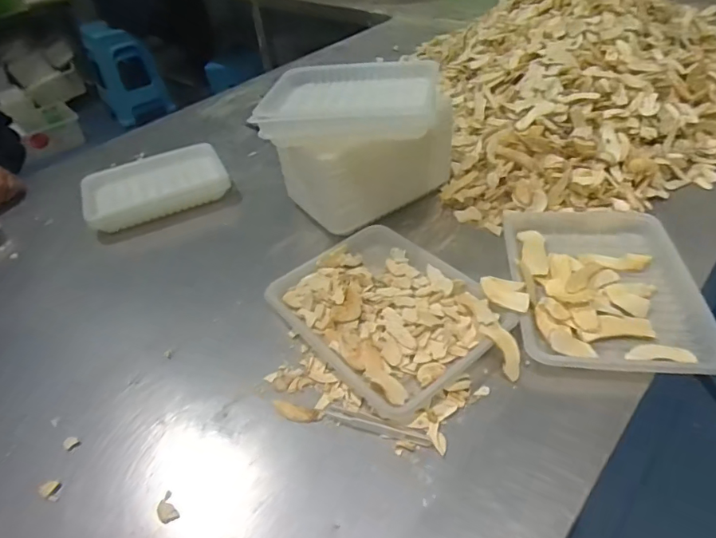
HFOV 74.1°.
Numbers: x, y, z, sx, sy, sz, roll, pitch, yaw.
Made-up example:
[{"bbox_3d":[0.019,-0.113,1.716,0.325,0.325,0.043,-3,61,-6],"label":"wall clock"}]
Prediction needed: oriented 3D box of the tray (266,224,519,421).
[{"bbox_3d":[0.035,0.045,0.592,0.196,0.034,0.255,-32,49,-25],"label":"tray"}]

